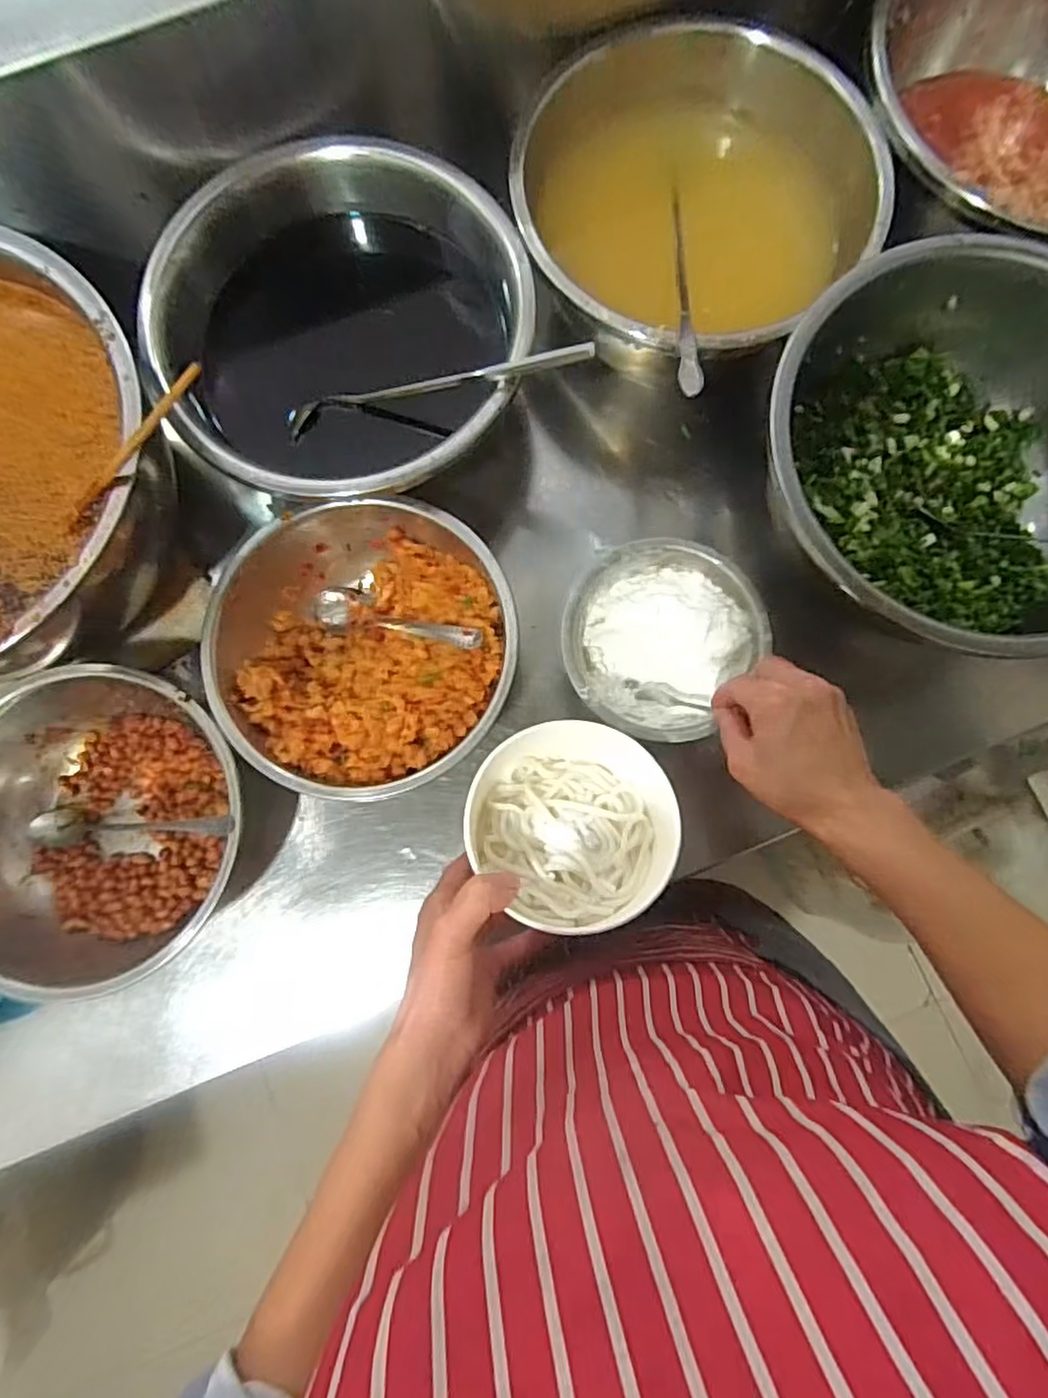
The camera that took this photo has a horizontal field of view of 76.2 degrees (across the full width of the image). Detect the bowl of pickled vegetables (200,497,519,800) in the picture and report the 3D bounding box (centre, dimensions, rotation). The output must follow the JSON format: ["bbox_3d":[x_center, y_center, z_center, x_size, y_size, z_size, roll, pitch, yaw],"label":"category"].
[{"bbox_3d":[-0.114,-0.037,0.495,0.207,0.072,0.210,0,82,1],"label":"bowl of pickled vegetables"}]

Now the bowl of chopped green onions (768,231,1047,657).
[{"bbox_3d":[0.307,-0.183,0.490,0.282,0.113,0.275,0,82,1],"label":"bowl of chopped green onions"}]

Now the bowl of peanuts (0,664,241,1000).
[{"bbox_3d":[-0.300,0.089,0.472,0.212,0.085,0.207,0,82,1],"label":"bowl of peanuts"}]

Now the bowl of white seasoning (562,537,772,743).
[{"bbox_3d":[0.099,-0.045,0.507,0.132,0.058,0.144,0,82,1],"label":"bowl of white seasoning"}]

